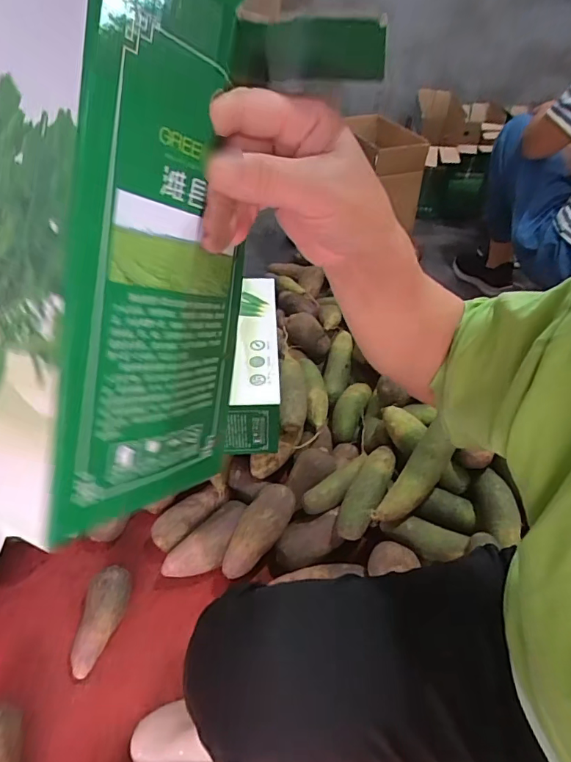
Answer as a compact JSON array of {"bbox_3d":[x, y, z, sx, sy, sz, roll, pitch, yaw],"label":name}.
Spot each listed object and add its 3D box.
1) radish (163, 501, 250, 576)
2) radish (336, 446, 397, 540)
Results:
[{"bbox_3d":[-0.127,0.278,0.809,0.069,0.051,0.173,30,51,28],"label":"radish"},{"bbox_3d":[0.141,0.186,0.805,0.058,0.051,0.169,20,46,20],"label":"radish"}]

